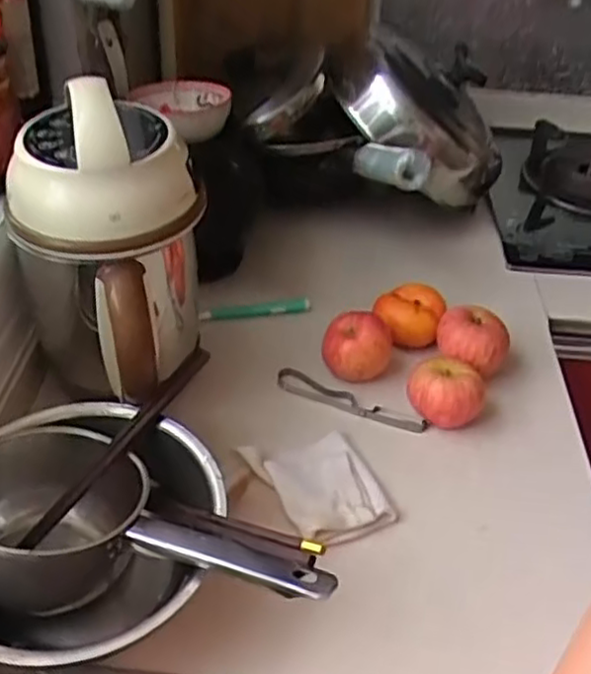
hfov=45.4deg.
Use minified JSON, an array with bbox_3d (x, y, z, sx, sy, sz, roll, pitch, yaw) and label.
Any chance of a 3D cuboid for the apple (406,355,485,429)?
[{"bbox_3d":[0.149,0.051,0.698,0.071,0.065,0.067,15,42,13],"label":"apple"}]

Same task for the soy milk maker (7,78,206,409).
[{"bbox_3d":[-0.160,-0.064,0.611,0.151,0.272,0.168,-5,41,-10],"label":"soy milk maker"}]

